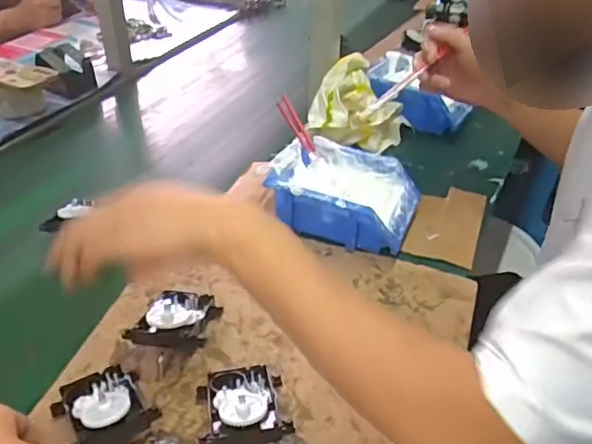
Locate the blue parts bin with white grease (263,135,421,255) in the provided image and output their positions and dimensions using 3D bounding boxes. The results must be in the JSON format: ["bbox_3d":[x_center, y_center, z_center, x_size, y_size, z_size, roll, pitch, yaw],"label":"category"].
[{"bbox_3d":[0.060,-0.032,0.760,0.183,0.084,0.124,16,40,19],"label":"blue parts bin with white grease"}]

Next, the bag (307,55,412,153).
[{"bbox_3d":[0.091,-0.178,0.920,0.170,0.068,0.161,-34,89,-32],"label":"bag"}]

